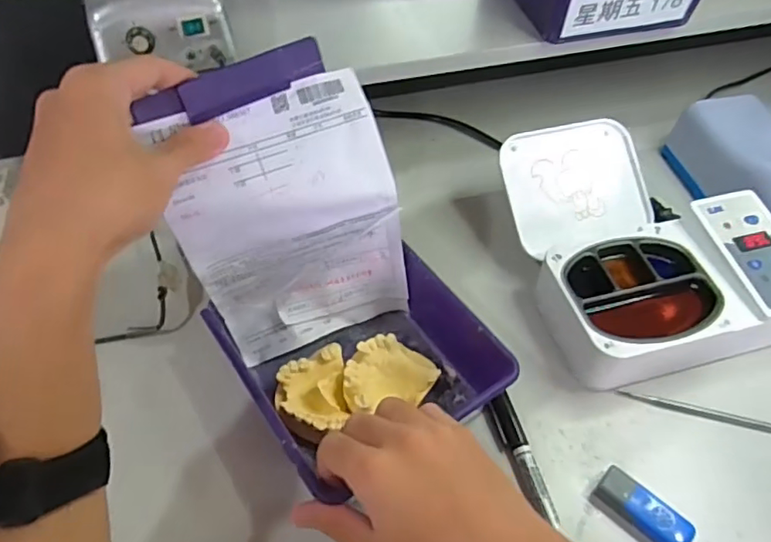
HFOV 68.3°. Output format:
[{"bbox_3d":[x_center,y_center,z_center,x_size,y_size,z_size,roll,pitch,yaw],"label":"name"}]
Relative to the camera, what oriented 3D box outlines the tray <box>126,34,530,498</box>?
[{"bbox_3d":[-0.034,0.007,0.373,0.155,0.200,0.207,-28,57,-20],"label":"tray"}]

